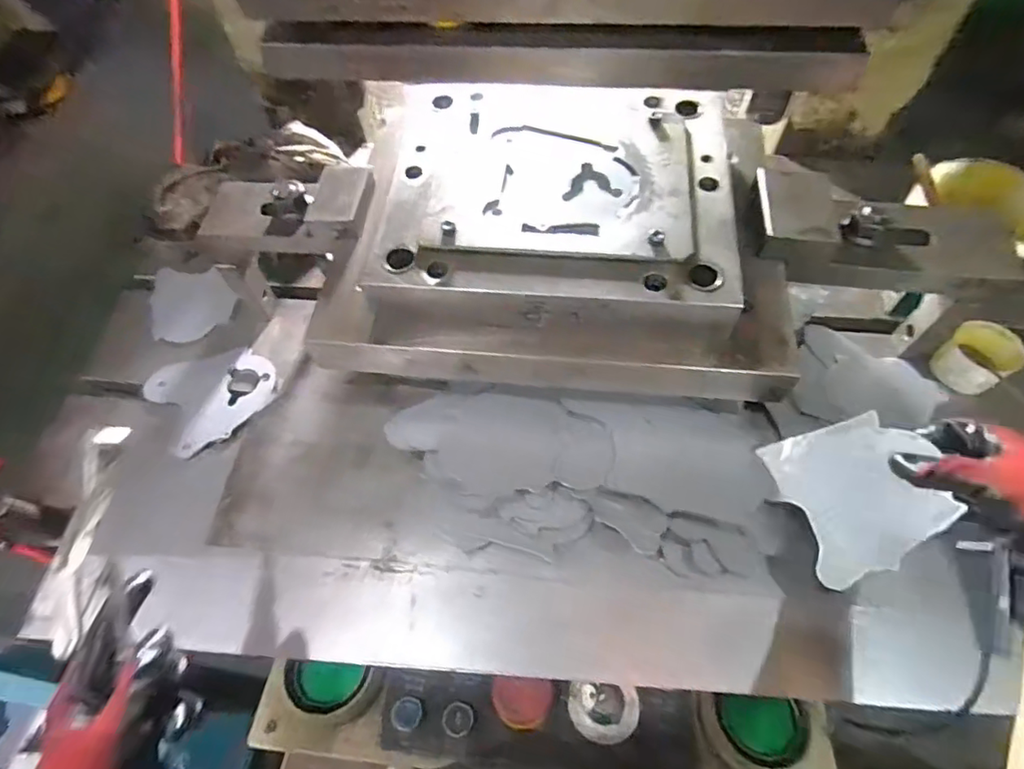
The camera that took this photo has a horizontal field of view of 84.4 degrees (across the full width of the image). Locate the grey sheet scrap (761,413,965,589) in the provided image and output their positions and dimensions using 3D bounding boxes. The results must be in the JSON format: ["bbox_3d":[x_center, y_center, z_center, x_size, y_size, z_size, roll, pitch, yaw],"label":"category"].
[{"bbox_3d":[0.288,0.093,0.472,0.009,0.114,0.124,1,63,-42],"label":"grey sheet scrap"}]

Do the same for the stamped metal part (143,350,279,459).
[{"bbox_3d":[-0.348,0.002,0.658,0.126,0.012,0.135,-35,64,-16],"label":"stamped metal part"}]

